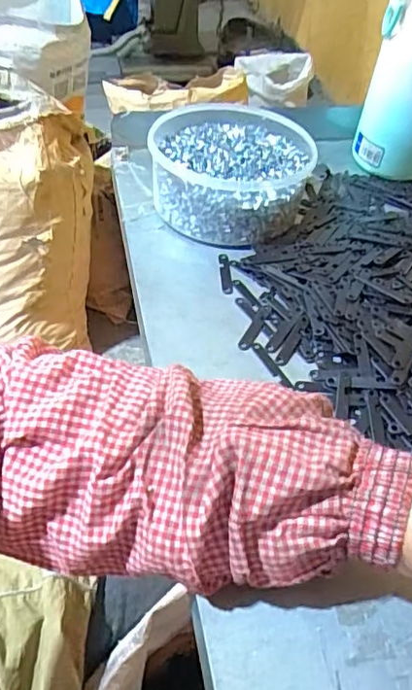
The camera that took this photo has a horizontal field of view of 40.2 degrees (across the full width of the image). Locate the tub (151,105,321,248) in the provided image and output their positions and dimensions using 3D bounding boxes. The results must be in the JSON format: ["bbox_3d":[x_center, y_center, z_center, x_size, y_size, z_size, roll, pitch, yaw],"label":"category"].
[{"bbox_3d":[0.023,-0.168,0.540,0.143,0.065,0.156,2,46,-2],"label":"tub"}]

